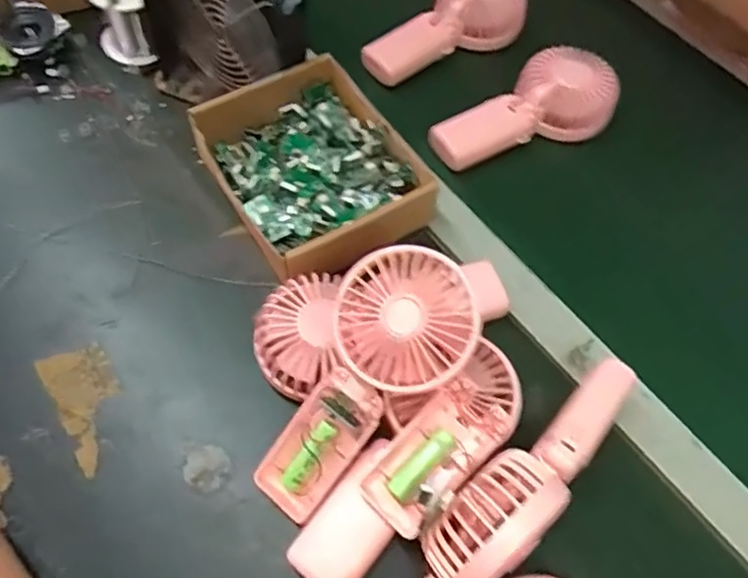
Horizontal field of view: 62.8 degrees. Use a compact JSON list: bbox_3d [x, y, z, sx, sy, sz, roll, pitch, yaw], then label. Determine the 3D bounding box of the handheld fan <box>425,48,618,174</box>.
[{"bbox_3d":[0.140,-0.161,0.562,0.171,0.057,0.079,-31,67,-20],"label":"handheld fan"}]

